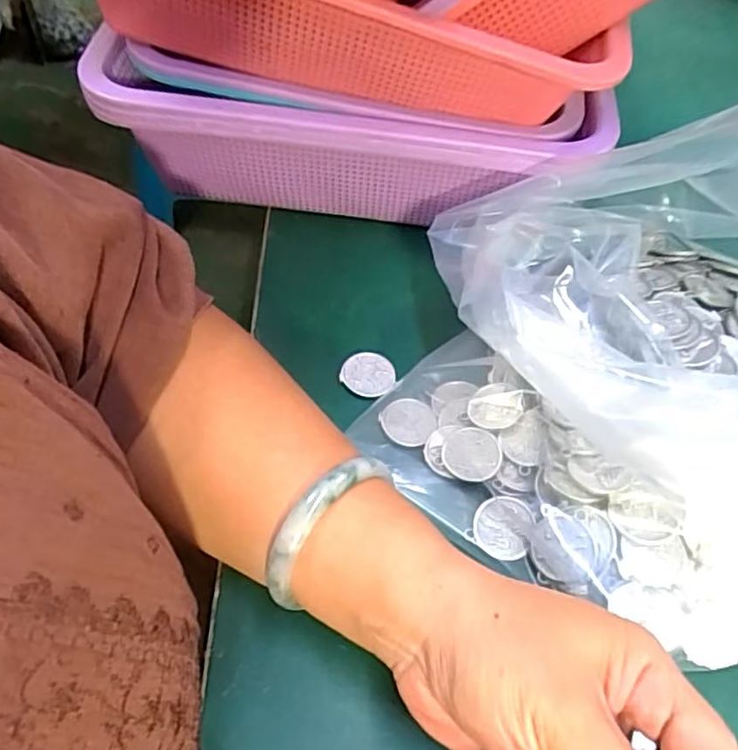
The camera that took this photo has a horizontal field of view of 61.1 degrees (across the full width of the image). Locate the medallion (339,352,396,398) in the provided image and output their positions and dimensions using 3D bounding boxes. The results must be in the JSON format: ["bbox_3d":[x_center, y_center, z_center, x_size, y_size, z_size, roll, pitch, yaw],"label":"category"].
[{"bbox_3d":[0.000,-0.001,0.346,0.030,0.004,0.028,3,55,-4],"label":"medallion"}]

